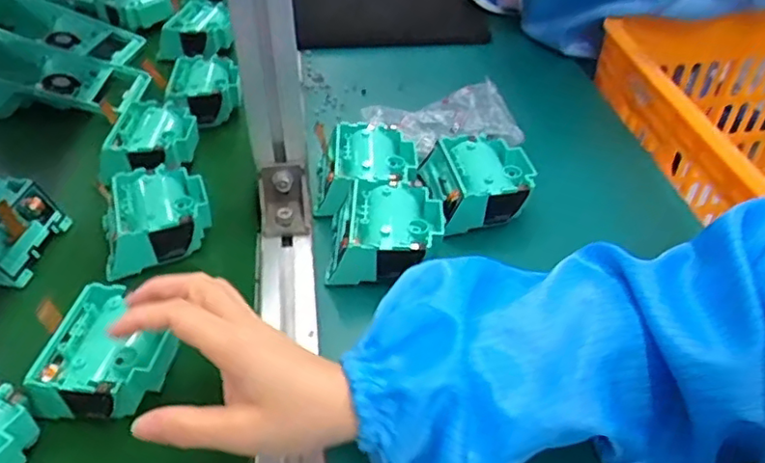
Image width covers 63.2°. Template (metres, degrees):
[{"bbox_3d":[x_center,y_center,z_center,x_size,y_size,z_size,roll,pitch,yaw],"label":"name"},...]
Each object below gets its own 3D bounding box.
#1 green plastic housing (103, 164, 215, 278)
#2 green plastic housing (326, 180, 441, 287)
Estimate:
[{"bbox_3d":[-0.165,-0.012,0.458,0.072,0.034,0.074,-12,45,-9],"label":"green plastic housing"},{"bbox_3d":[0.001,0.002,0.439,0.080,0.038,0.071,1,44,4],"label":"green plastic housing"}]

